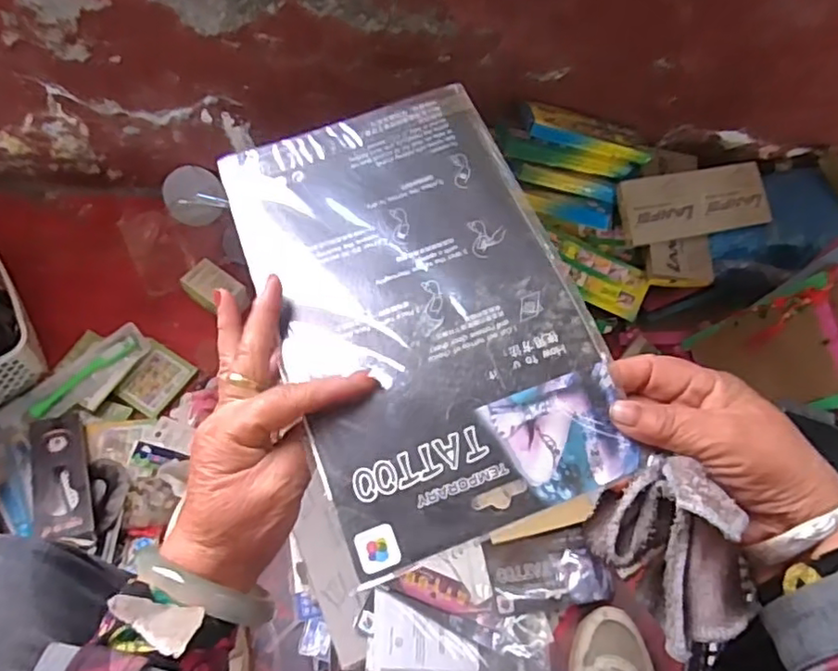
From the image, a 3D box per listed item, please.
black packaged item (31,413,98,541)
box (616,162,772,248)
[{"bbox_3d":[-0.430,0.166,0.733,0.066,0.027,0.198,-24,50,-15],"label":"black packaged item"},{"bbox_3d":[0.386,-0.187,0.855,0.219,0.022,0.092,-11,82,-10],"label":"box"}]

